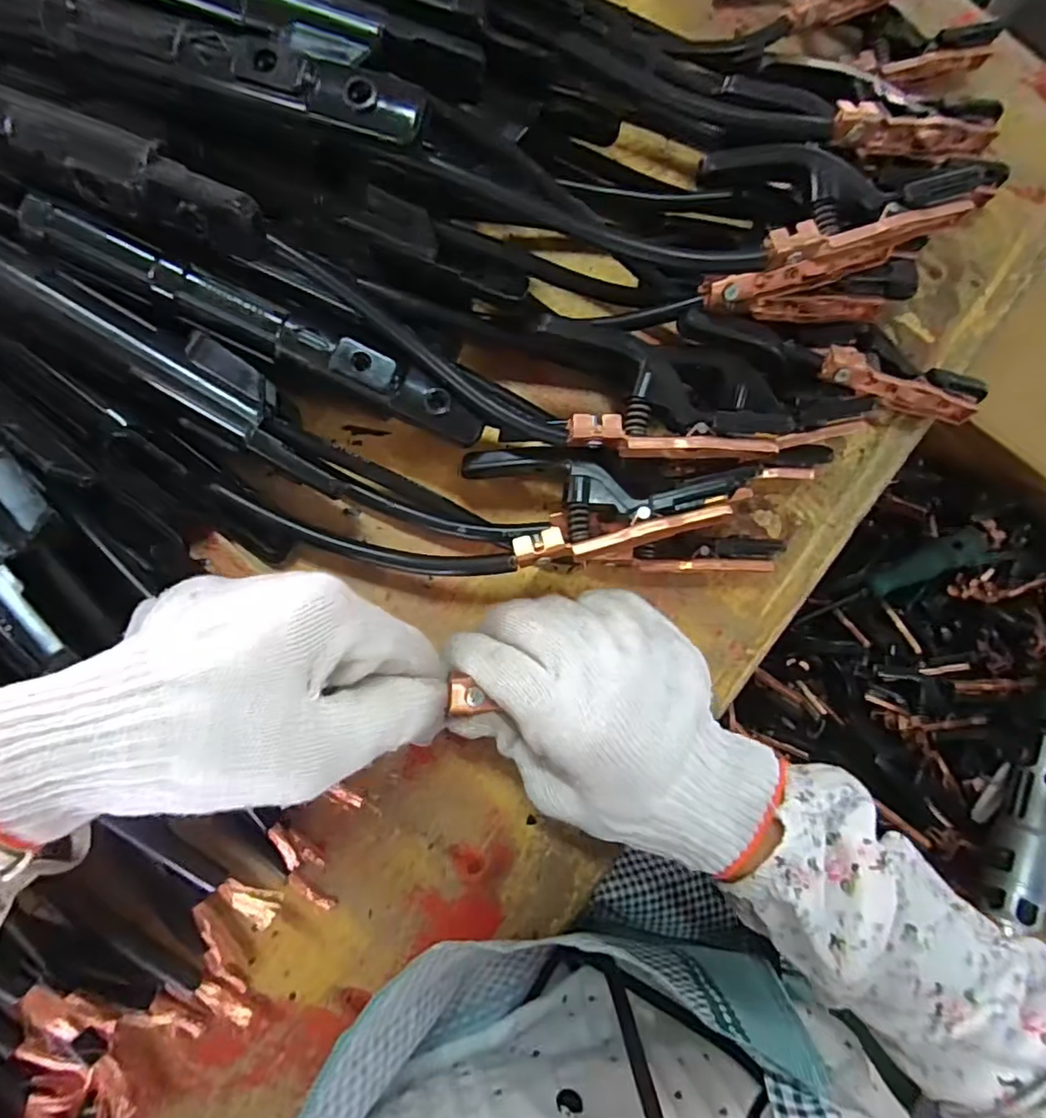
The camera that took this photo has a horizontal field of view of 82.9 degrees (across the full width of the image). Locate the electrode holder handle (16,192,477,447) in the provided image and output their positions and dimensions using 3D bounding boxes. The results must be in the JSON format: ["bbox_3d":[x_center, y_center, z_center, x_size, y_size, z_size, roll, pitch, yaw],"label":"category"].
[{"bbox_3d":[-0.105,-0.095,0.247,0.188,0.023,0.019,22,82,-4],"label":"electrode holder handle"}]

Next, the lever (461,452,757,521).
[{"bbox_3d":[0.035,-0.035,0.259,0.127,0.014,0.027,9,83,10],"label":"lever"}]

